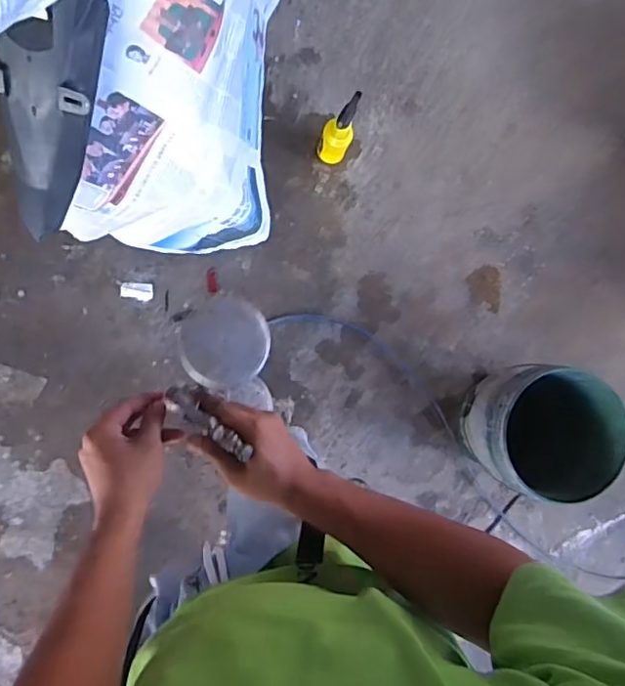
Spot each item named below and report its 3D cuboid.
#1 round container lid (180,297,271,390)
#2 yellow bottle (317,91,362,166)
[{"bbox_3d":[-0.076,0.000,0.481,0.075,0.009,0.077,0,87,-8],"label":"round container lid"},{"bbox_3d":[0.063,-0.522,1.378,0.078,0.245,0.087,21,85,-6],"label":"yellow bottle"}]

